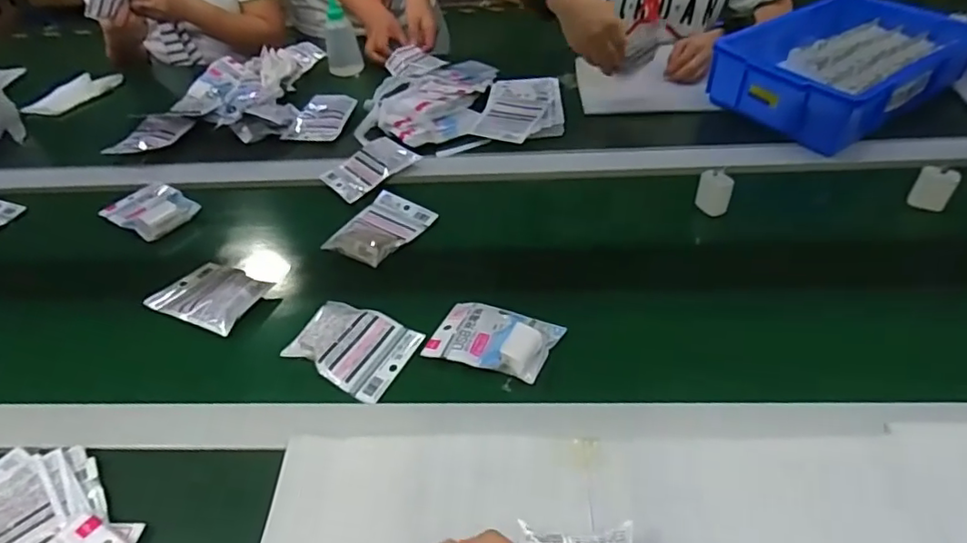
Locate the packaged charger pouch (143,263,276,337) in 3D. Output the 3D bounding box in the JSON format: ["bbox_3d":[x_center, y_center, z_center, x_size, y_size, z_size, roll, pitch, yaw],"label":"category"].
[{"bbox_3d":[-0.335,0.026,0.704,0.124,0.021,0.093,20,49,24],"label":"packaged charger pouch"}]

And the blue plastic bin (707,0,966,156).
[{"bbox_3d":[0.569,-0.339,0.942,0.364,0.094,0.263,-28,47,-19],"label":"blue plastic bin"}]

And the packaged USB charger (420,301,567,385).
[{"bbox_3d":[0.010,0.072,0.630,0.131,0.023,0.088,12,47,18],"label":"packaged USB charger"}]

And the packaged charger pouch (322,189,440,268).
[{"bbox_3d":[-0.139,-0.063,0.785,0.095,0.024,0.133,23,51,26],"label":"packaged charger pouch"}]

